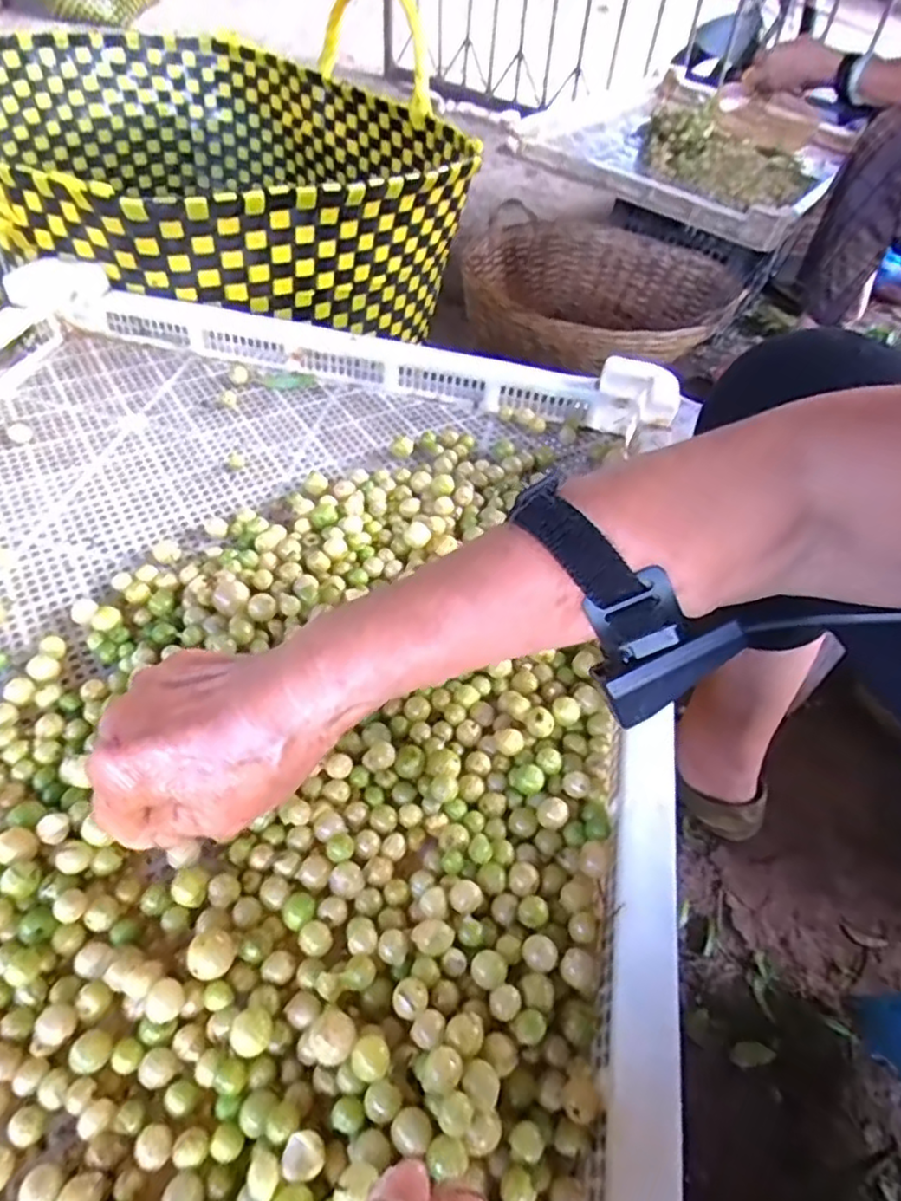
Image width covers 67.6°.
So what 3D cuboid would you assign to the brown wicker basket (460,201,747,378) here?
[{"bbox_3d":[0.302,-0.630,1.450,0.528,0.204,0.672,12,50,7],"label":"brown wicker basket"}]

